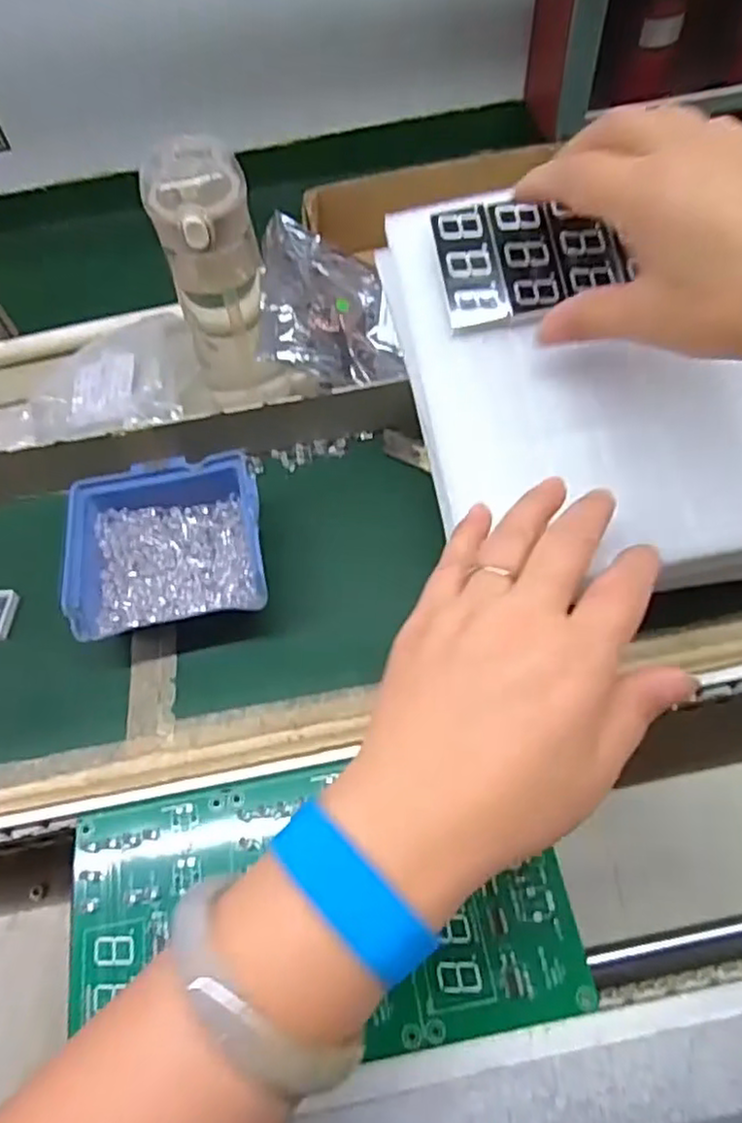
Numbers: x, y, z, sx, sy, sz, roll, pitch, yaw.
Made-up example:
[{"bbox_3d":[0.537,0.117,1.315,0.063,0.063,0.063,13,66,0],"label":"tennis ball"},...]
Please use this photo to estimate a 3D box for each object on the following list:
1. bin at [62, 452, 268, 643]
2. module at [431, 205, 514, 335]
[{"bbox_3d":[-0.109,-0.006,0.383,0.102,0.047,0.096,-12,61,-3],"label":"bin"},{"bbox_3d":[0.049,-0.144,0.336,0.029,0.005,0.061,-10,84,-2],"label":"module"}]

